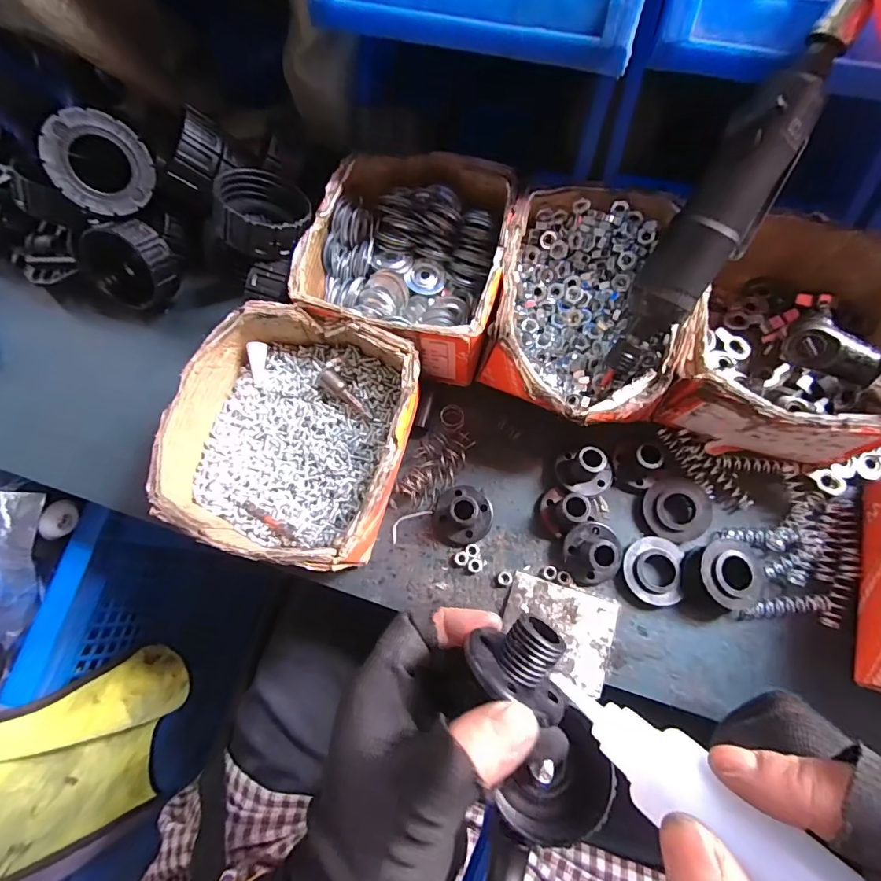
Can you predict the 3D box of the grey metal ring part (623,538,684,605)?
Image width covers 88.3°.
[{"bbox_3d":[0.152,0.092,0.323,0.040,0.010,0.046,7,72,4],"label":"grey metal ring part"}]

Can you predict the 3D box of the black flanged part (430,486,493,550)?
[{"bbox_3d":[0.017,0.055,0.334,0.043,0.024,0.045,0,72,1],"label":"black flanged part"}]

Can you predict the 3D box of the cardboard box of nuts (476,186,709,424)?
[{"bbox_3d":[0.109,-0.098,0.345,0.128,0.070,0.184,10,73,4],"label":"cardboard box of nuts"}]

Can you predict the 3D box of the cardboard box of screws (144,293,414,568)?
[{"bbox_3d":[-0.099,0.000,0.326,0.153,0.078,0.160,17,73,6],"label":"cardboard box of screws"}]

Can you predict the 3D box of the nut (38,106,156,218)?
[{"bbox_3d":[-0.255,-0.208,0.341,0.012,0.067,0.067,26,88,44],"label":"nut"}]

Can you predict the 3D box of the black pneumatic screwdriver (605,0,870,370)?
[{"bbox_3d":[0.173,-0.137,0.281,0.047,0.063,0.210,31,116,11],"label":"black pneumatic screwdriver"}]

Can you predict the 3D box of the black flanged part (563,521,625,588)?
[{"bbox_3d":[0.109,0.079,0.318,0.042,0.026,0.043,0,72,1],"label":"black flanged part"}]

